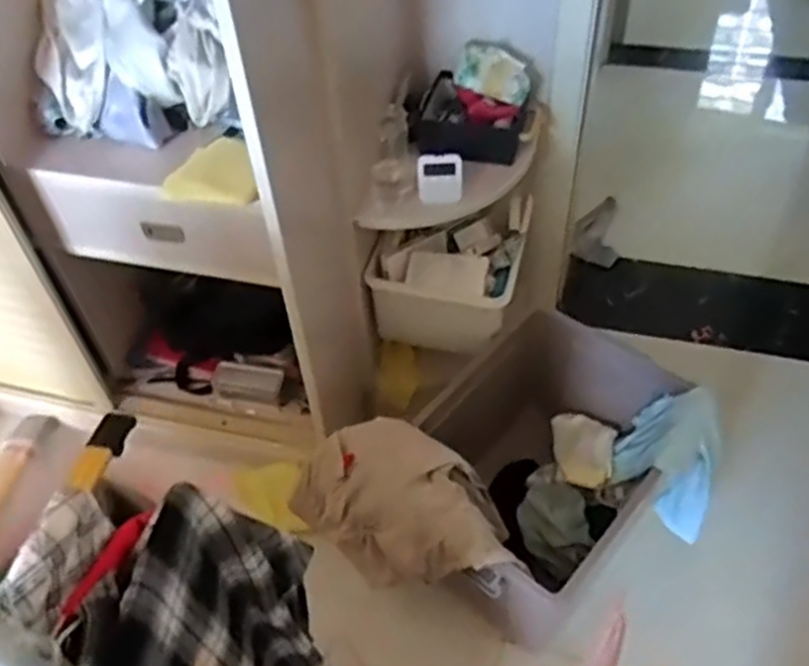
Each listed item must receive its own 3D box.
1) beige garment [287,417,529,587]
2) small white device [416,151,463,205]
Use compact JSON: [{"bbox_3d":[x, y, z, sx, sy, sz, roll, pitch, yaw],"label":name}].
[{"bbox_3d":[0.002,0.299,1.241,0.345,0.216,0.195,12,50,13],"label":"beige garment"},{"bbox_3d":[0.060,-0.261,1.248,0.072,0.080,0.047,-5,49,-1],"label":"small white device"}]

